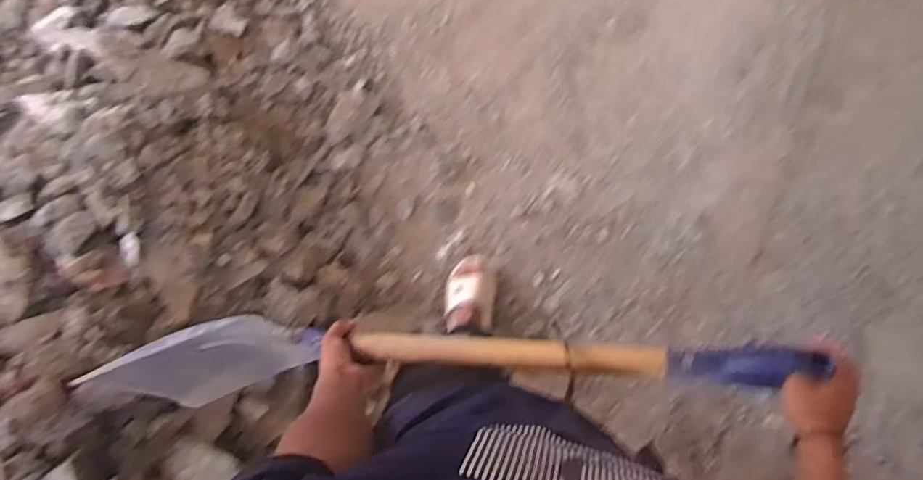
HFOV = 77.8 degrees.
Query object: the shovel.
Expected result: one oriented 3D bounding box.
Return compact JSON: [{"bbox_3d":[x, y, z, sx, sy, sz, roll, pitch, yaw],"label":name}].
[{"bbox_3d":[-0.077,0.170,0.787,0.976,0.204,0.115,-3,80,20],"label":"shovel"}]

